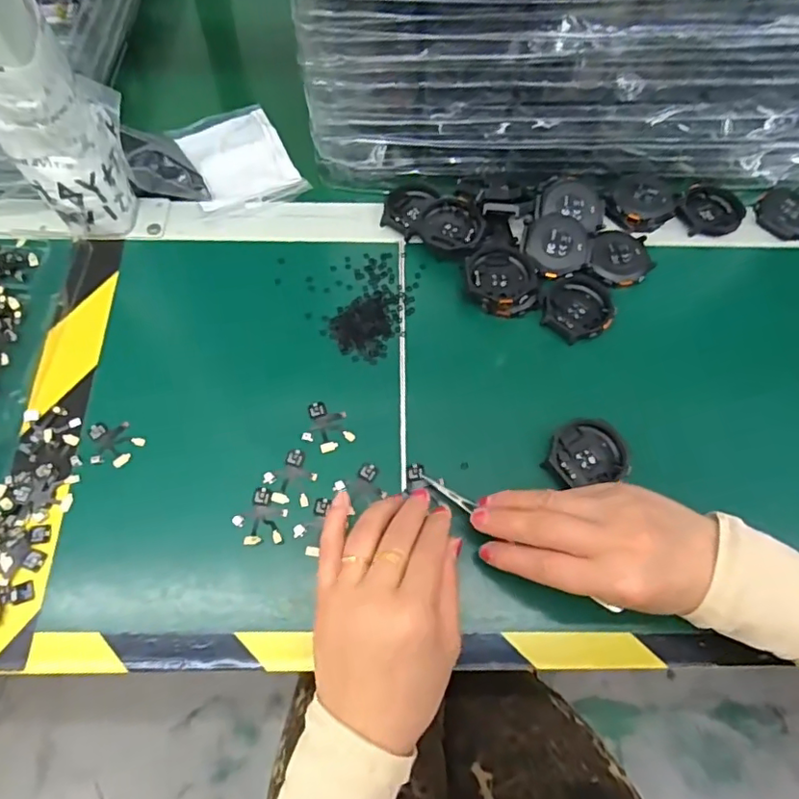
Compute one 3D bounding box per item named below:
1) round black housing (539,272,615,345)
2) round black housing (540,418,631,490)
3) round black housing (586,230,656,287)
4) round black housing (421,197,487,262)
[{"bbox_3d":[0.129,-0.067,0.405,0.051,0.008,0.053,1,65,-1],"label":"round black housing"},{"bbox_3d":[0.120,0.034,0.362,0.052,0.010,0.041,-6,65,-4],"label":"round black housing"},{"bbox_3d":[0.168,-0.108,0.420,0.051,0.010,0.046,-21,67,-11],"label":"round black housing"},{"bbox_3d":[0.041,-0.128,0.424,0.047,0.017,0.047,1,65,-1],"label":"round black housing"}]

